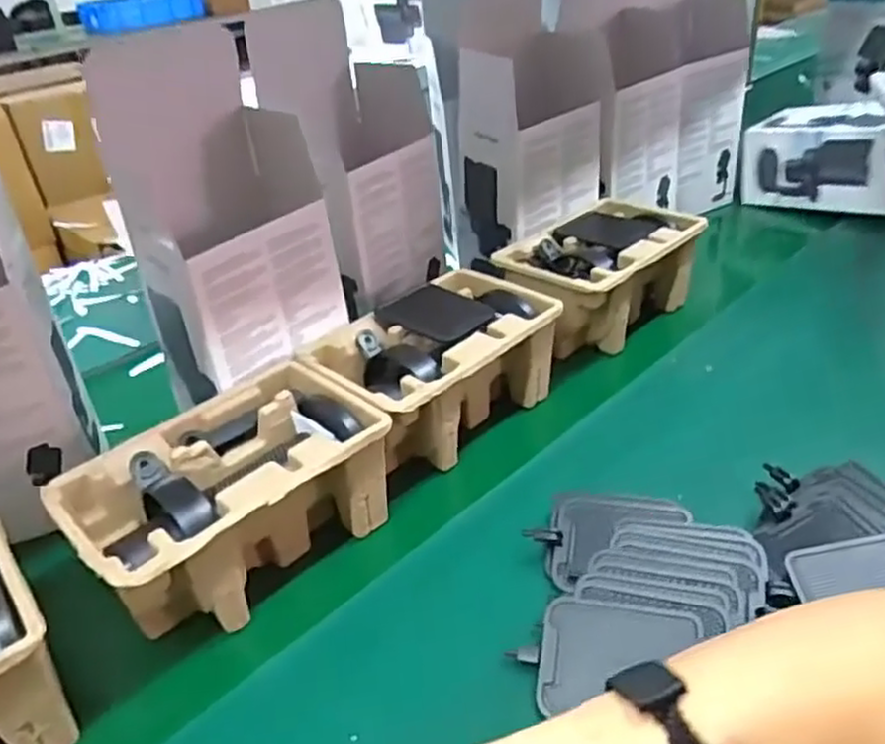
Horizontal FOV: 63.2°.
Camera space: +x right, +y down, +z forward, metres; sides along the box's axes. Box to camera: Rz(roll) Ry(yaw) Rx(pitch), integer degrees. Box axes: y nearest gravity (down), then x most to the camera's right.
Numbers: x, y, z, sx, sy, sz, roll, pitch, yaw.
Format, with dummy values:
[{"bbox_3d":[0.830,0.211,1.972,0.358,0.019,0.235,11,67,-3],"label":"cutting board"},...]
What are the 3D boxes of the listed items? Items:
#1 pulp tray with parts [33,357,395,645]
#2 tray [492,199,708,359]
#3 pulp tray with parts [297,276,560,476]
[{"bbox_3d":[-0.160,0.101,0.563,0.225,0.102,0.144,-31,39,-34],"label":"pulp tray with parts"},{"bbox_3d":[0.178,-0.108,0.836,0.157,0.103,0.221,22,42,39],"label":"tray"},{"bbox_3d":[-0.002,0.002,0.696,0.219,0.107,0.142,-30,38,-32],"label":"pulp tray with parts"}]

